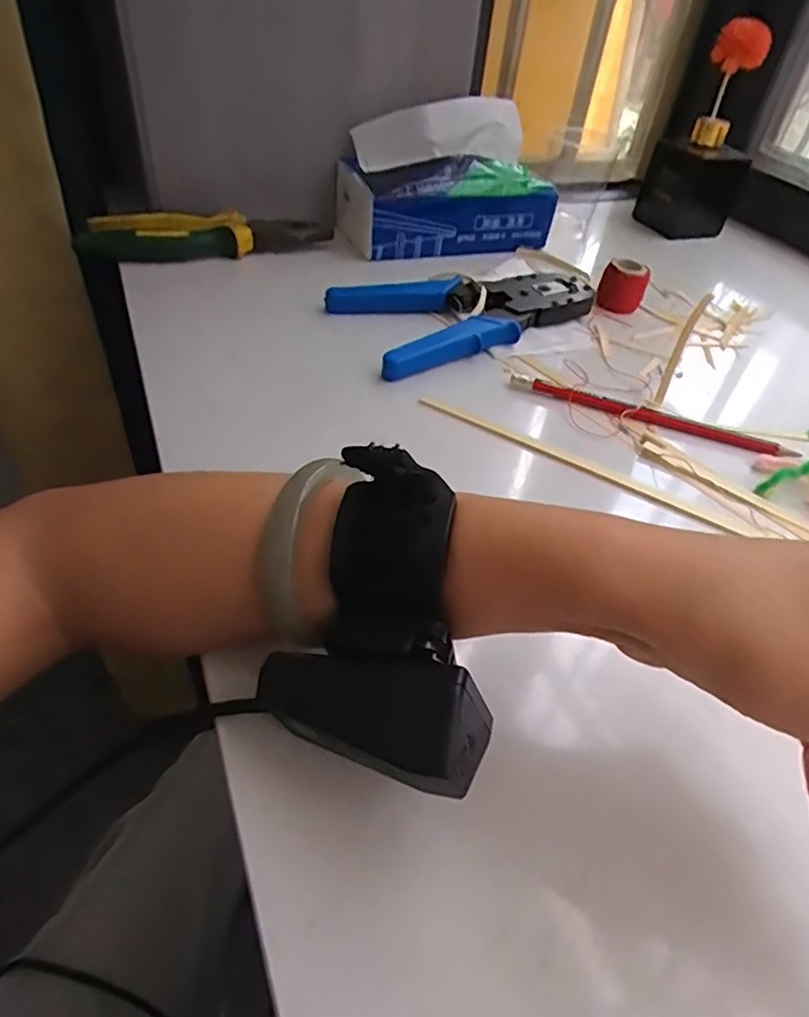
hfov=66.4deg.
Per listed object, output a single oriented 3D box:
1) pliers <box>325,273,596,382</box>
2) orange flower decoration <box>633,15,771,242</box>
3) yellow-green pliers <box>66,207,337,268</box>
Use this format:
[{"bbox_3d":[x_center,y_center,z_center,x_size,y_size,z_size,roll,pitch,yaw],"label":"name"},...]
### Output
[{"bbox_3d":[0.053,-0.143,0.450,0.193,0.020,0.098,-16,48,-22],"label":"pliers"},{"bbox_3d":[0.291,-0.362,0.603,0.068,0.173,0.076,-15,48,-22],"label":"orange flower decoration"},{"bbox_3d":[-0.156,-0.218,0.499,0.191,0.035,0.040,-12,47,-19],"label":"yellow-green pliers"}]

